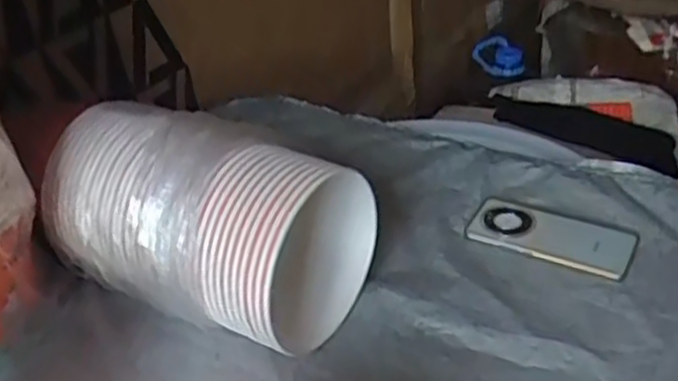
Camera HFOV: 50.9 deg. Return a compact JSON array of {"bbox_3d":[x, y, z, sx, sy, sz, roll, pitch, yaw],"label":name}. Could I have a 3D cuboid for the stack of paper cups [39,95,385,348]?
[{"bbox_3d":[-0.127,0.032,0.647,0.286,0.168,0.144,16,38,26],"label":"stack of paper cups"}]

